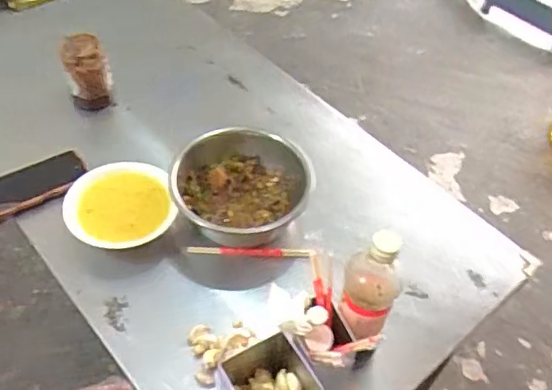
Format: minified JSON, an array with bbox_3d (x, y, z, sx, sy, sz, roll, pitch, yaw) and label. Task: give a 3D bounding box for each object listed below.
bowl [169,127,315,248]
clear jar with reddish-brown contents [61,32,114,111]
[{"bbox_3d":[-0.056,0.003,0.892,0.206,0.111,0.211,3,48,-4],"label":"bowl"},{"bbox_3d":[-0.362,-0.225,1.077,0.083,0.135,0.082,-12,51,-17],"label":"clear jar with reddish-brown contents"}]

